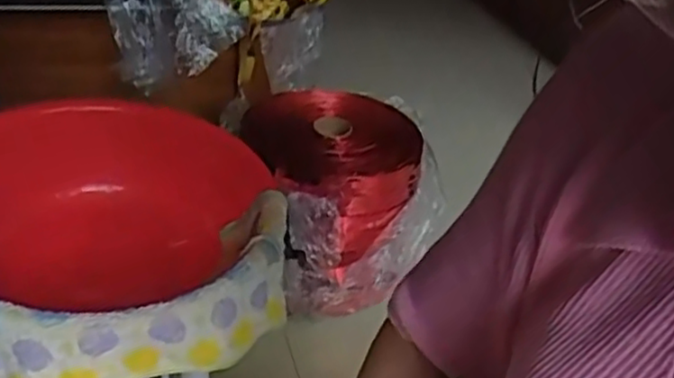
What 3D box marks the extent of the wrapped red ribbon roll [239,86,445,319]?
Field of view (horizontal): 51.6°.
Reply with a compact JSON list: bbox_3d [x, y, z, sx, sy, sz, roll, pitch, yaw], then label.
[{"bbox_3d":[0.004,0.012,1.439,0.361,0.306,0.349,5,34,-4],"label":"wrapped red ribbon roll"}]

